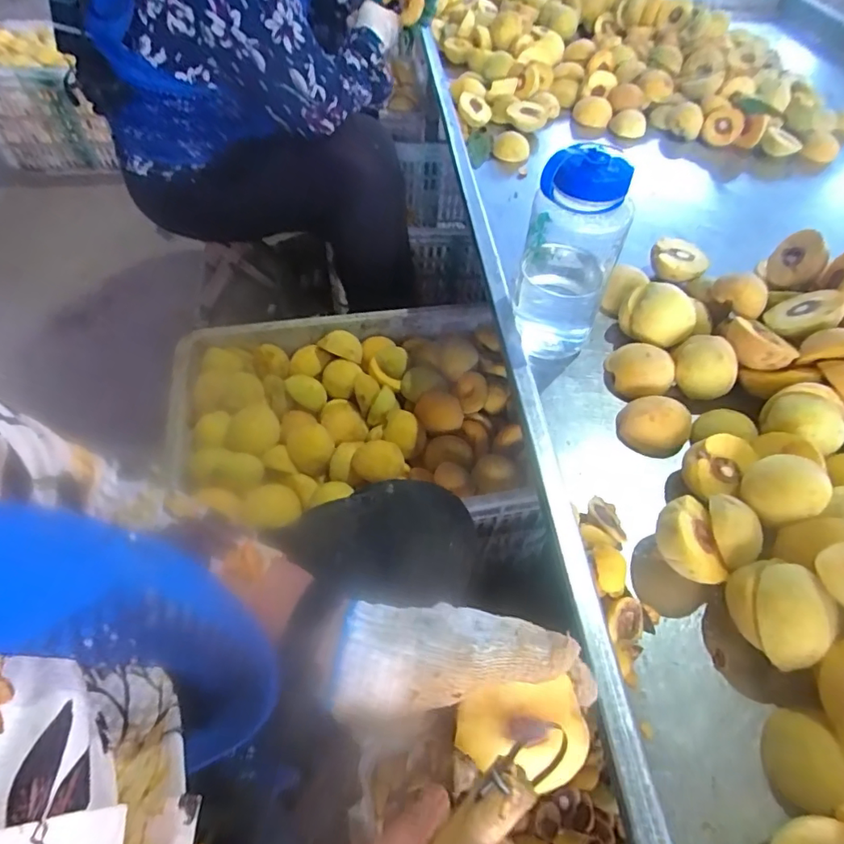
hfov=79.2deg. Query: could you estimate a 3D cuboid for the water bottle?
[{"bbox_3d":[0.150,-0.168,0.524,0.091,0.218,0.092,12,52,12],"label":"water bottle"}]

